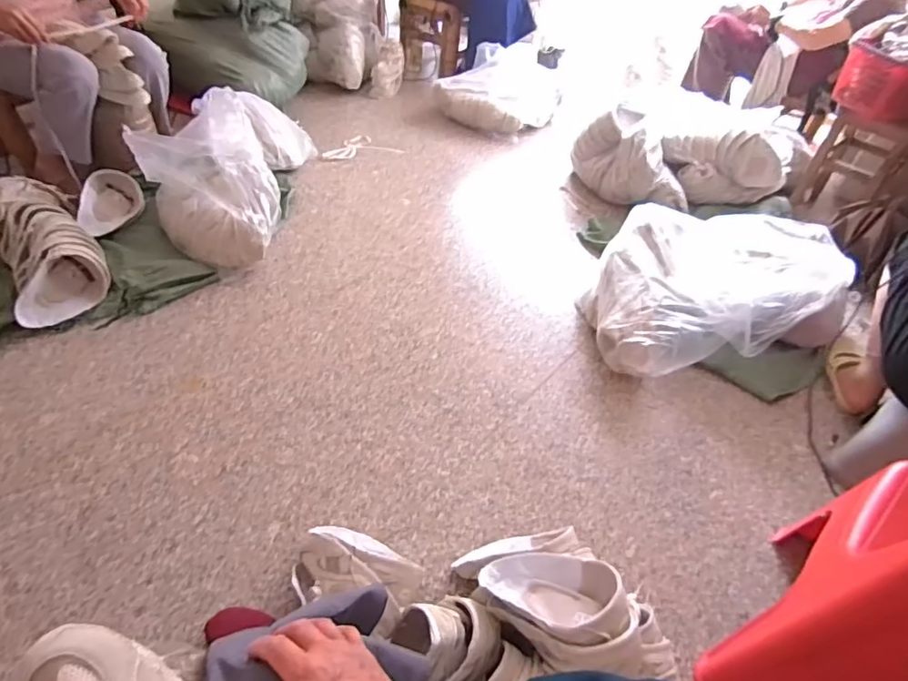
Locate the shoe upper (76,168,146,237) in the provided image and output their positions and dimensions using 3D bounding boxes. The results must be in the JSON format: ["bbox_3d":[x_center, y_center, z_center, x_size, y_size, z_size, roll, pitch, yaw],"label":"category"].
[{"bbox_3d":[-0.934,-0.382,1.445,0.119,0.100,0.247,-3,45,-9],"label":"shoe upper"}]

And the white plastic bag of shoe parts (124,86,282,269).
[{"bbox_3d":[-0.653,-0.425,1.419,0.328,0.271,0.363,-10,47,-16],"label":"white plastic bag of shoe parts"}]

